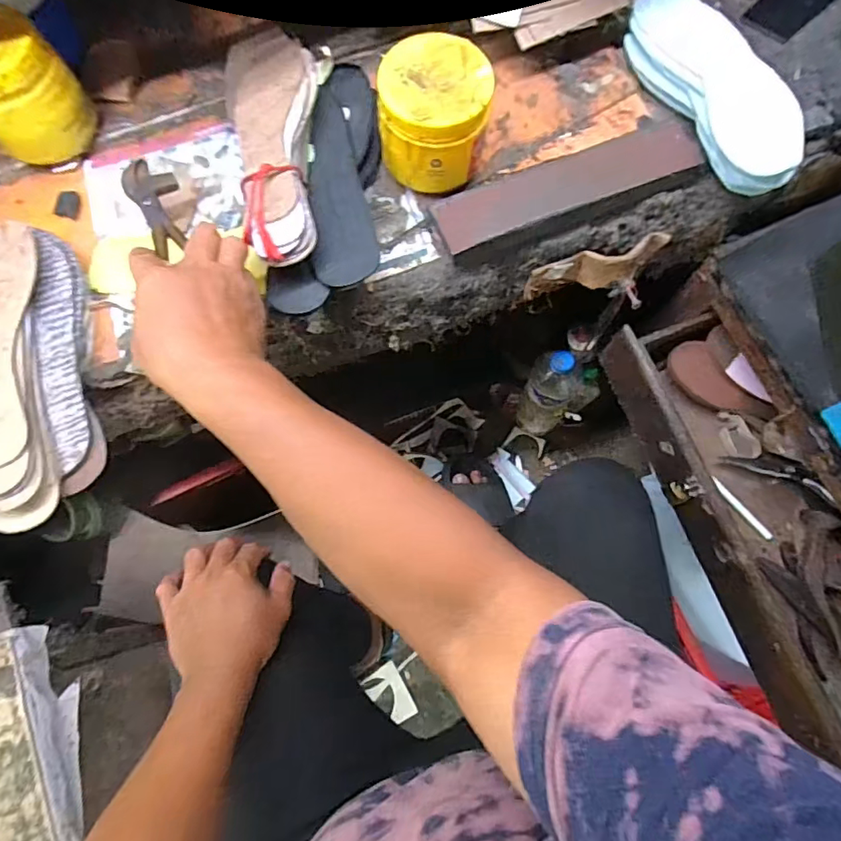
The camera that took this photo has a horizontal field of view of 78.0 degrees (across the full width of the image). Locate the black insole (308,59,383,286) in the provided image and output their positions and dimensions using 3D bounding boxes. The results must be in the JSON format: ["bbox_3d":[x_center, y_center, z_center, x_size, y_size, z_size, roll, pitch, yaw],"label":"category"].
[{"bbox_3d":[-0.070,-0.238,0.483,0.061,0.016,0.247,1,70,-6],"label":"black insole"}]

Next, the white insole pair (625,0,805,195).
[{"bbox_3d":[0.274,-0.309,0.485,0.075,0.046,0.233,-20,76,-4],"label":"white insole pair"}]

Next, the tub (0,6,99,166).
[{"bbox_3d":[-0.369,-0.301,0.482,0.100,0.108,0.077,-35,77,-8],"label":"tub"}]

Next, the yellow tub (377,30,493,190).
[{"bbox_3d":[0.013,-0.265,0.464,0.090,0.099,0.098,0,75,1],"label":"yellow tub"}]

